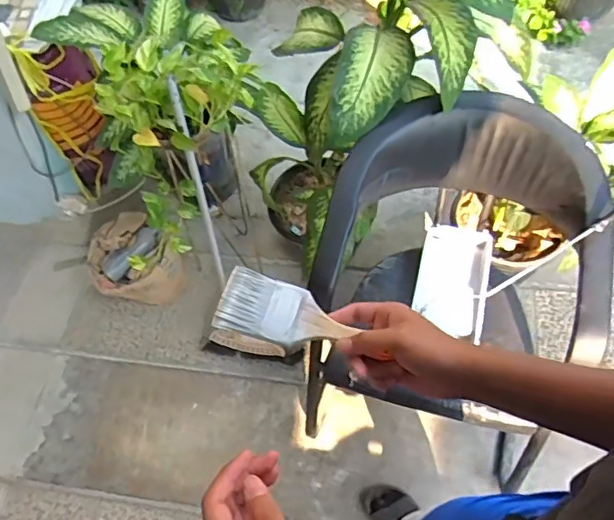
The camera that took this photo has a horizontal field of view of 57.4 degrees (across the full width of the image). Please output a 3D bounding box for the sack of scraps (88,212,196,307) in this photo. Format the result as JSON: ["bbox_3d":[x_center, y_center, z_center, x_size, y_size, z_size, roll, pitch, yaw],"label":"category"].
[{"bbox_3d":[-0.566,0.010,1.857,0.327,0.200,0.257,26,64,19],"label":"sack of scraps"}]

